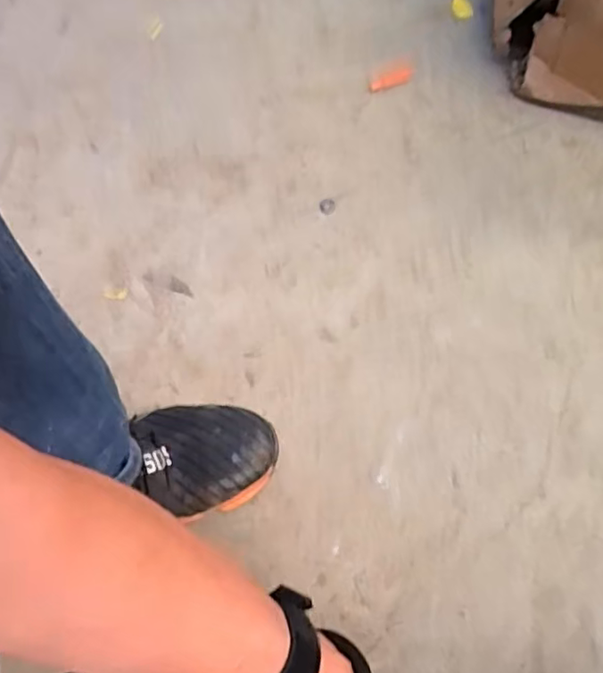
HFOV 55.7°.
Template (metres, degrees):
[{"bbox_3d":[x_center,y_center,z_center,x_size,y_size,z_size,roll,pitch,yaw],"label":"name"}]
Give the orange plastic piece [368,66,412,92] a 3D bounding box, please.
[{"bbox_3d":[0.102,-0.292,0.648,0.051,0.004,0.019,-20,74,-4],"label":"orange plastic piece"}]

